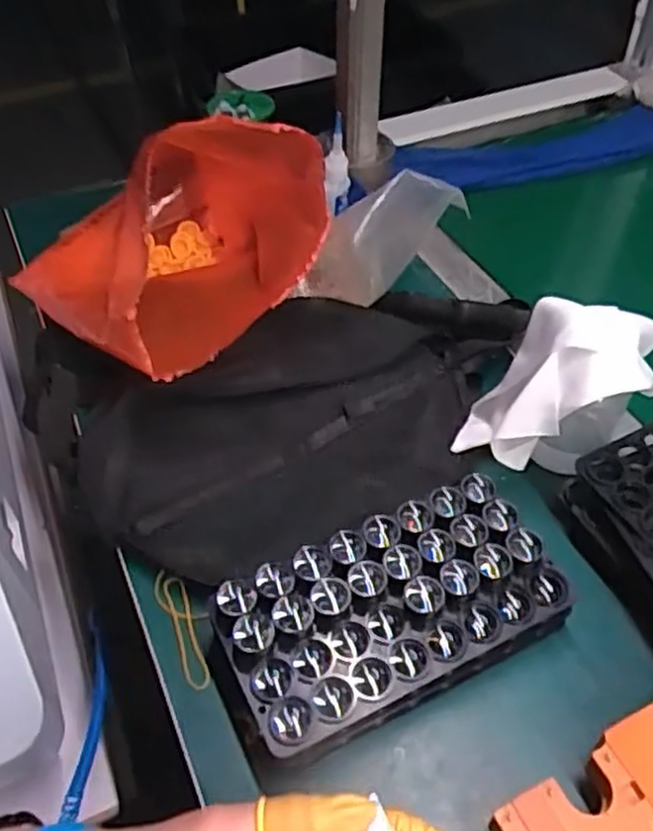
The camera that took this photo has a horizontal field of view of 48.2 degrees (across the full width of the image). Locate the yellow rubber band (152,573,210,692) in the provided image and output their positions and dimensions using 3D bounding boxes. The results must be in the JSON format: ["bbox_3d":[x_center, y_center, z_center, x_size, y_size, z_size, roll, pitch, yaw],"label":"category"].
[{"bbox_3d":[-0.086,0.129,0.450,0.025,0.005,0.080,-21,51,-17],"label":"yellow rubber band"}]

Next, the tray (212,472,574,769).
[{"bbox_3d":[0.039,0.116,0.426,0.192,0.052,0.097,-21,51,-17],"label":"tray"}]

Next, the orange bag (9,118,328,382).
[{"bbox_3d":[-0.131,-0.153,0.570,0.188,0.156,0.255,-31,54,-24],"label":"orange bag"}]

